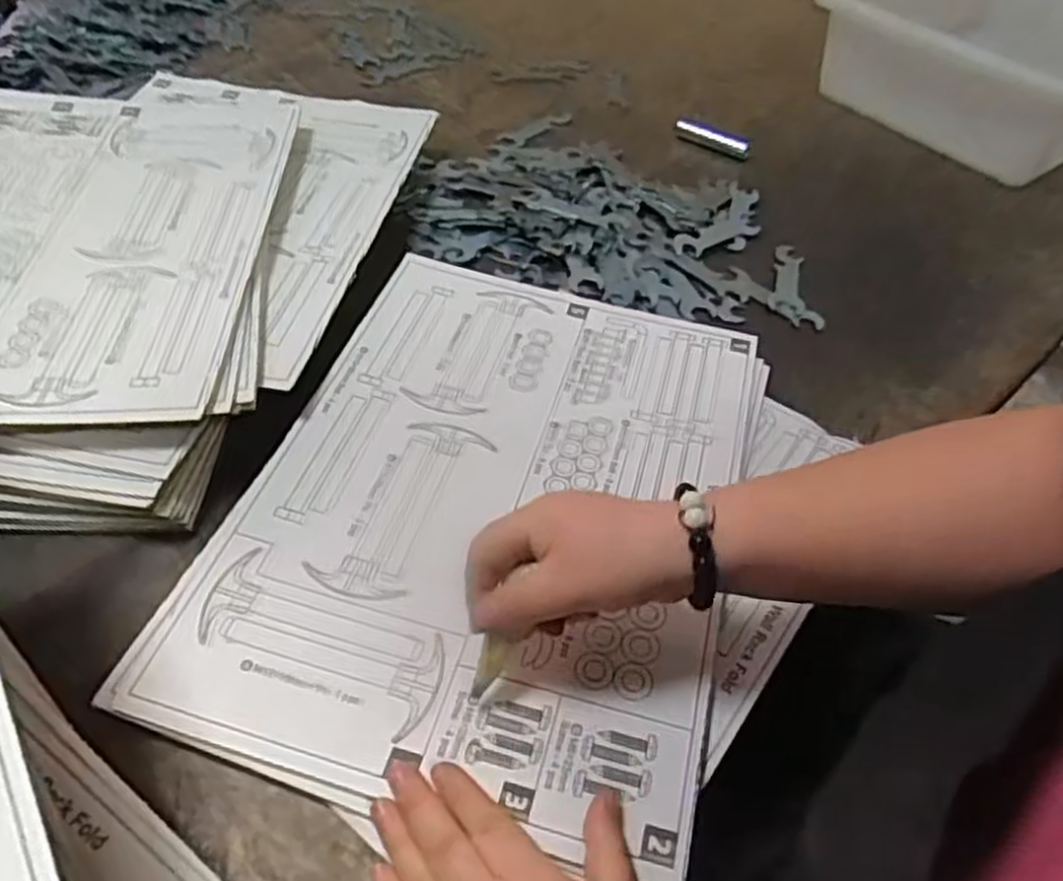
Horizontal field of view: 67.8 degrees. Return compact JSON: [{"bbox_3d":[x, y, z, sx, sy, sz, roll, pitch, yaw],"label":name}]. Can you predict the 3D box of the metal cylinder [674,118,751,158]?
[{"bbox_3d":[0.178,-0.302,0.784,0.080,0.017,0.017,27,53,18],"label":"metal cylinder"}]

